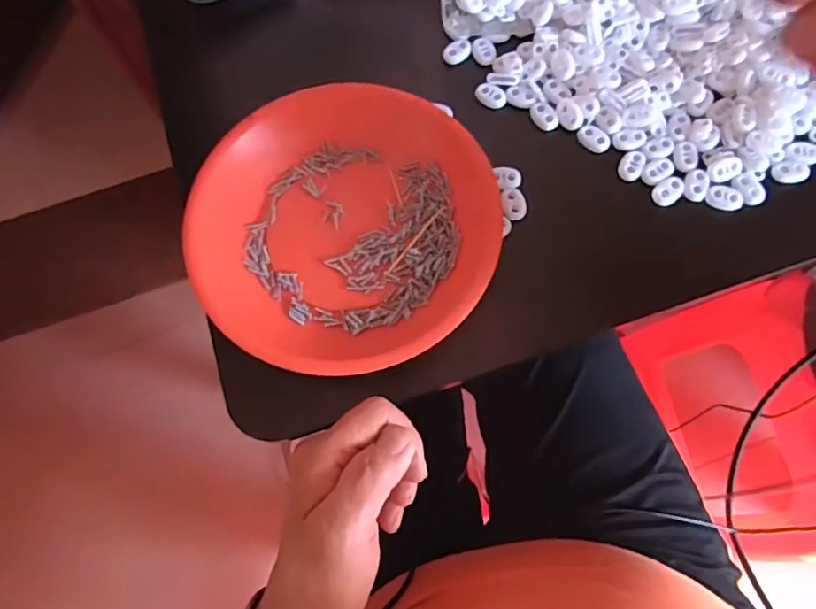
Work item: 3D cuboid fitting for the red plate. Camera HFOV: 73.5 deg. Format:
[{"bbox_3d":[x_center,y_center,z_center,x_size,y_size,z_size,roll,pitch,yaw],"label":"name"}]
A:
[{"bbox_3d":[-0.041,-0.052,0.354,0.188,0.028,0.188,-1,72,2],"label":"red plate"}]

